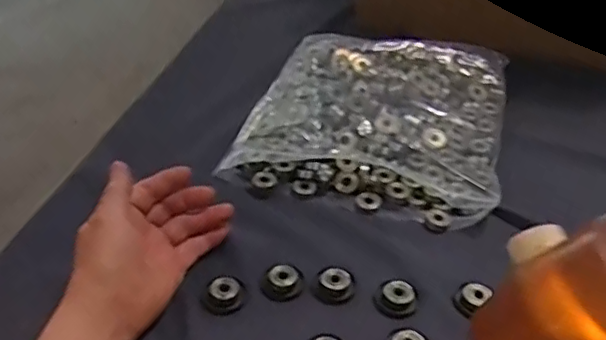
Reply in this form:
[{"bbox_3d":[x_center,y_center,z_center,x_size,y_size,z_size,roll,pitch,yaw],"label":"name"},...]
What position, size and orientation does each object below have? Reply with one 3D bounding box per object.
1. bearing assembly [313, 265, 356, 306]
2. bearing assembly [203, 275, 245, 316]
[{"bbox_3d":[0.024,0.086,0.474,0.031,0.010,0.029,1,38,-1],"label":"bearing assembly"},{"bbox_3d":[-0.059,0.092,0.461,0.030,0.008,0.029,1,38,-1],"label":"bearing assembly"}]

